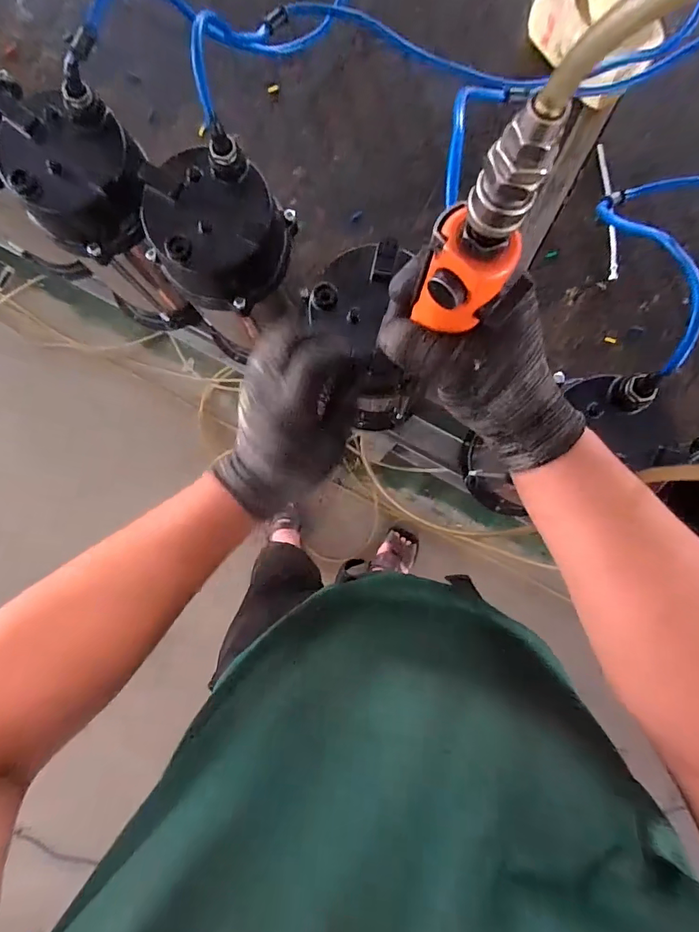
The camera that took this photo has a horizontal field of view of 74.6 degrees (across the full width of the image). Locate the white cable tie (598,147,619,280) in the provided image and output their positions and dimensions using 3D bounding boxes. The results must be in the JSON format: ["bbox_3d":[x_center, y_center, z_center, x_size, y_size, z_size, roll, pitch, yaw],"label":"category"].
[{"bbox_3d":[0.363,-0.354,0.641,0.018,0.011,0.193,-3,88,0],"label":"white cable tie"}]

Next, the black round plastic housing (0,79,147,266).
[{"bbox_3d":[-0.239,-0.254,0.416,0.115,0.073,0.115,0,88,0],"label":"black round plastic housing"}]

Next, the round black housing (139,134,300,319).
[{"bbox_3d":[-0.119,-0.209,0.407,0.109,0.078,0.112,0,88,0],"label":"round black housing"}]

